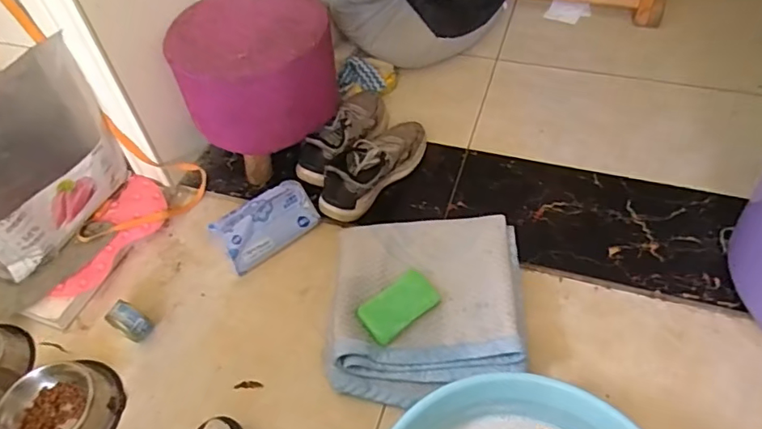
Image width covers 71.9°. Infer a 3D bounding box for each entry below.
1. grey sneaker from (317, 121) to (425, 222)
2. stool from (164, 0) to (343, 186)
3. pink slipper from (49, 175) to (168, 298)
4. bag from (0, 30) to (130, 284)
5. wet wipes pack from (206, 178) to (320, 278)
[{"bbox_3d":[-0.014,-0.094,0.986,0.099,0.102,0.258,24,56,22],"label":"grey sneaker"},{"bbox_3d":[-0.214,-0.242,0.978,0.255,0.291,0.237,-6,50,-1],"label":"stool"},{"bbox_3d":[-0.476,0.044,0.947,0.104,0.059,0.260,10,52,13],"label":"pink slipper"},{"bbox_3d":[-0.544,-0.079,0.829,0.055,0.298,0.279,17,52,17],"label":"bag"},{"bbox_3d":[-0.199,0.016,0.924,0.169,0.086,0.086,-30,55,-19],"label":"wet wipes pack"}]

